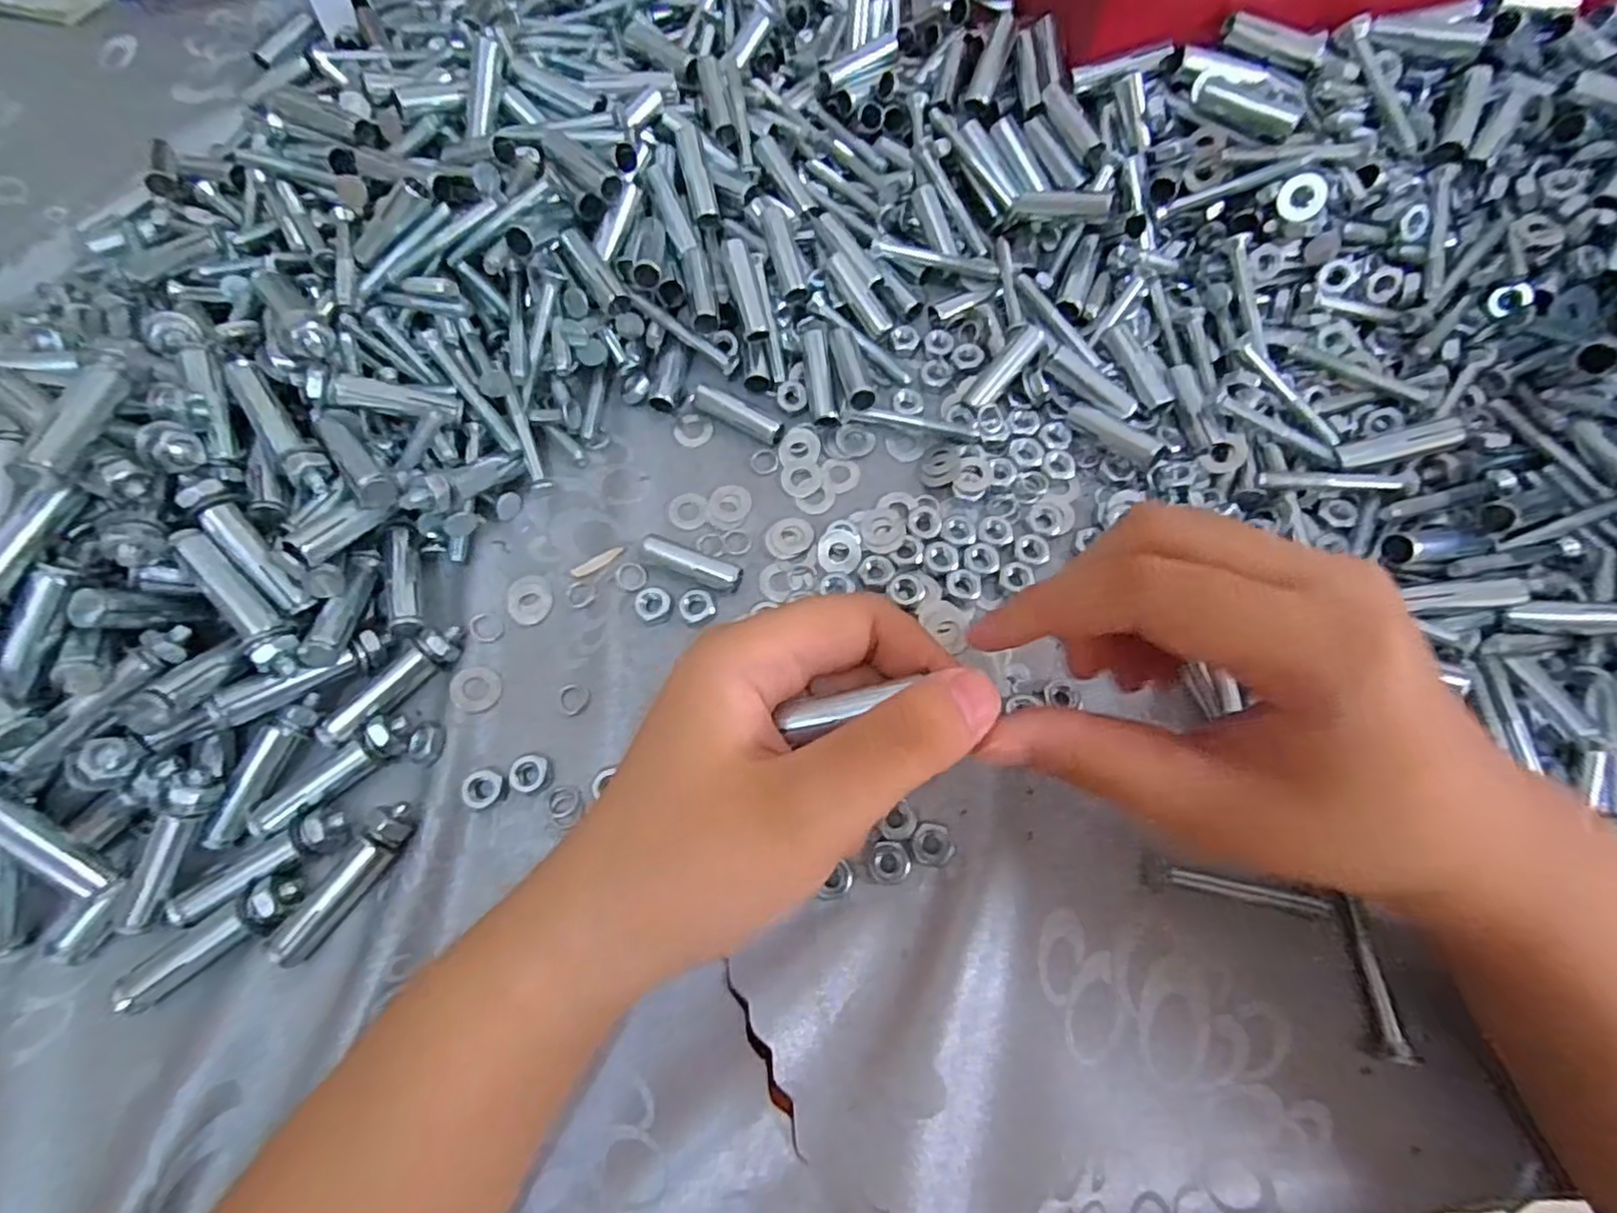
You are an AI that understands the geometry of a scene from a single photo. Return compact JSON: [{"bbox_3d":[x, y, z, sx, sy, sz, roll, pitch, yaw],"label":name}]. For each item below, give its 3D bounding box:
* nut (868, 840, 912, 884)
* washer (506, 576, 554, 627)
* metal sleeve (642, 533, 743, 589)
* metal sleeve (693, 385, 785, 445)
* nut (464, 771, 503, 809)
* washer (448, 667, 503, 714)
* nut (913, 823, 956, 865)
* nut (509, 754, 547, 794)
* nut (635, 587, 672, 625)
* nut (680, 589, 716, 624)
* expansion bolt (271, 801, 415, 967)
[{"bbox_3d":[0.027,0.083,0.223,0.013,0.004,0.013,-7,69,-2],"label":"nut"},{"bbox_3d":[-0.106,-0.003,0.259,0.016,0.004,0.020,-15,70,-5],"label":"washer"},{"bbox_3d":[-0.043,-0.016,0.259,0.038,0.011,0.009,22,71,8],"label":"metal sleeve"},{"bbox_3d":[-0.028,-0.080,0.282,0.039,0.007,0.010,28,72,10],"label":"metal sleeve"},{"bbox_3d":[-0.110,0.061,0.231,0.012,0.004,0.012,-8,69,-3],"label":"nut"},{"bbox_3d":[-0.119,0.030,0.246,0.017,0.004,0.017,8,67,-18],"label":"washer"},{"bbox_3d":[0.041,0.078,0.224,0.013,0.004,0.013,0,69,0],"label":"nut"},{"bbox_3d":[-0.096,0.057,0.233,0.012,0.004,0.013,11,70,5],"label":"nut"},{"bbox_3d":[-0.058,-0.001,0.255,0.012,0.004,0.013,0,69,0],"label":"nut"},{"bbox_3d":[-0.042,-0.001,0.256,0.012,0.005,0.012,-18,70,-7],"label":"nut"},{"bbox_3d":[-0.149,0.087,0.219,0.013,0.010,0.054,35,73,13],"label":"expansion bolt"}]

